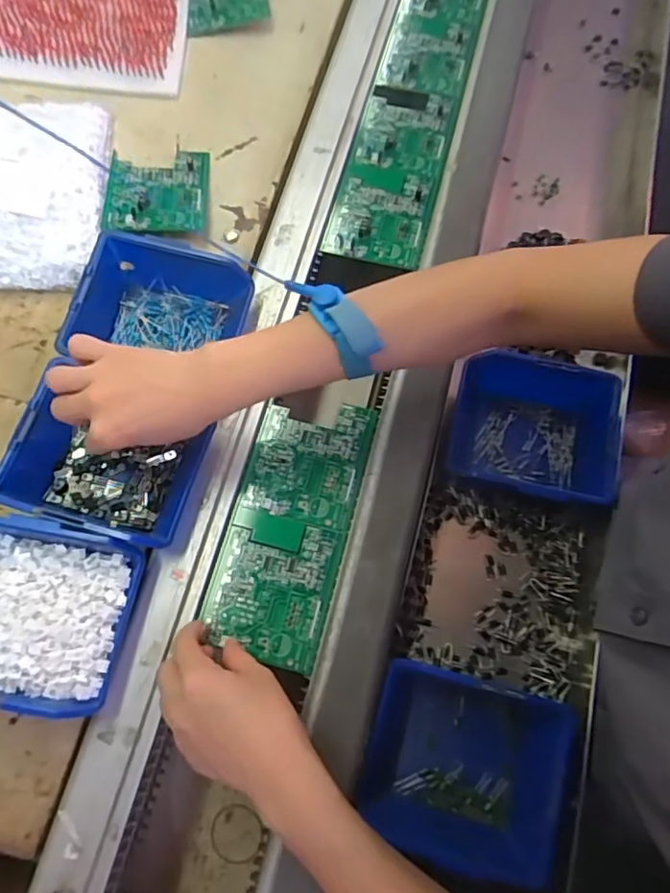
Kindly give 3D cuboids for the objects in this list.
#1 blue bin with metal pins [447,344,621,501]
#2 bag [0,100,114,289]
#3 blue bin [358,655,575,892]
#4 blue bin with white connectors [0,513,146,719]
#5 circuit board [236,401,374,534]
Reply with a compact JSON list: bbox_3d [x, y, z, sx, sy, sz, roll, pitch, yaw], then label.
[{"bbox_3d":[0.179,-0.010,0.514,0.144,0.064,0.123,10,72,3],"label":"blue bin with metal pins"},{"bbox_3d":[-0.311,-0.241,0.533,0.181,0.033,0.193,-4,72,-1],"label":"bag"},{"bbox_3d":[0.097,0.237,0.430,0.144,0.070,0.118,14,72,5],"label":"blue bin"},{"bbox_3d":[-0.216,0.119,0.414,0.130,0.056,0.120,9,72,3],"label":"blue bin with white connectors"},{"bbox_3d":[-0.022,0.010,0.491,0.094,0.005,0.108,13,72,5],"label":"circuit board"}]

